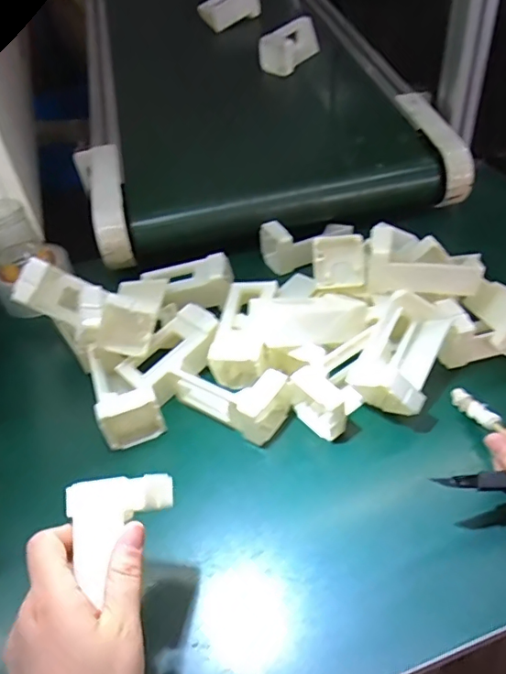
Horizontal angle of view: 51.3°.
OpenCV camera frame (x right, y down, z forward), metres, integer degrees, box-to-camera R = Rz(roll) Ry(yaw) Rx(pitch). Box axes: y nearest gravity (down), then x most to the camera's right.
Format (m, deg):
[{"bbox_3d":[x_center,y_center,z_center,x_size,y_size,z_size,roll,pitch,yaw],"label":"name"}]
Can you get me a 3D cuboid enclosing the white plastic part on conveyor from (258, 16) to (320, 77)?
[{"bbox_3d":[0.060,-0.452,0.826,0.099,0.061,0.067,-36,51,-29],"label":"white plastic part on conveyor"}]

